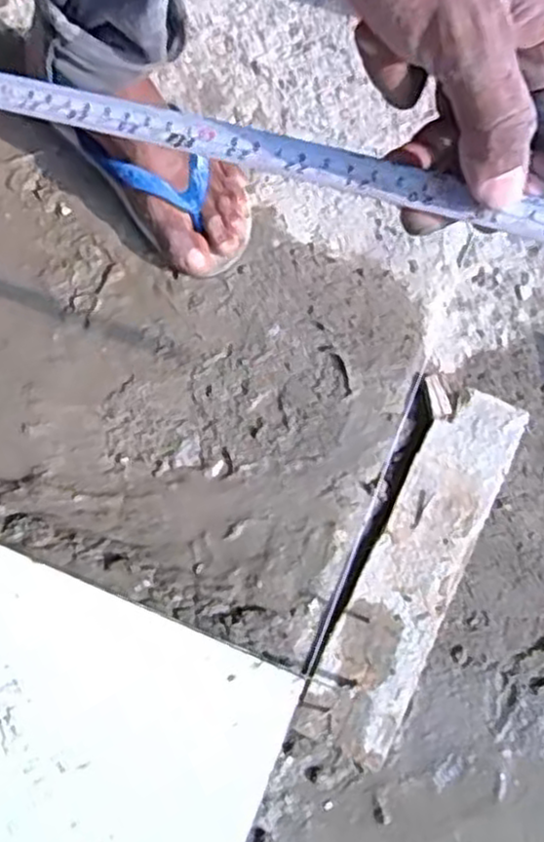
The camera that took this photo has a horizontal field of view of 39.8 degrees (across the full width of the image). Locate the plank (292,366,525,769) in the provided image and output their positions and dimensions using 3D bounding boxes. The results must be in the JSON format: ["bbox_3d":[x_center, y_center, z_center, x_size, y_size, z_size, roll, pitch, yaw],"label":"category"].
[{"bbox_3d":[0.109,0.113,0.594,0.074,0.035,0.295,24,74,9],"label":"plank"}]

